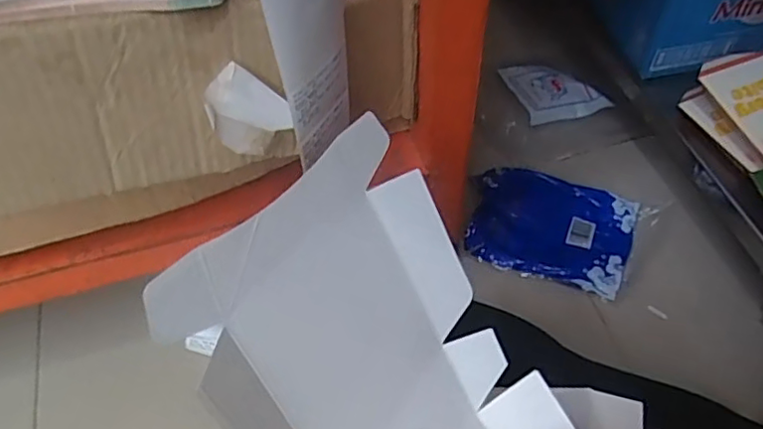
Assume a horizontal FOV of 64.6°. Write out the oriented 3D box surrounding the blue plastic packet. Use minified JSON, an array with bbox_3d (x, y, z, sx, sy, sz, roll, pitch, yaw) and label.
[{"bbox_3d":[0.206,0.013,0.729,0.183,0.019,0.145,16,57,13],"label":"blue plastic packet"}]

